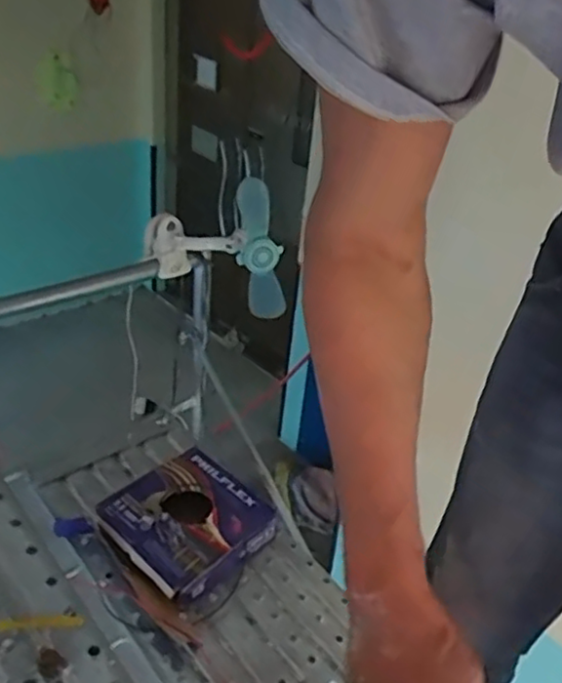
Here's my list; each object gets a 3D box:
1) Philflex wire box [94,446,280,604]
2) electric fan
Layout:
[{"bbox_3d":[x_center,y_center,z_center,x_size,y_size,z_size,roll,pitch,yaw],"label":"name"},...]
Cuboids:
[{"bbox_3d":[-0.184,0.354,1.320,0.265,0.113,0.273,28,39,31],"label":"Philflex wire box"},{"bbox_3d":[-0.140,-0.201,1.394,0.310,0.275,0.076,10,33,7],"label":"electric fan"}]

